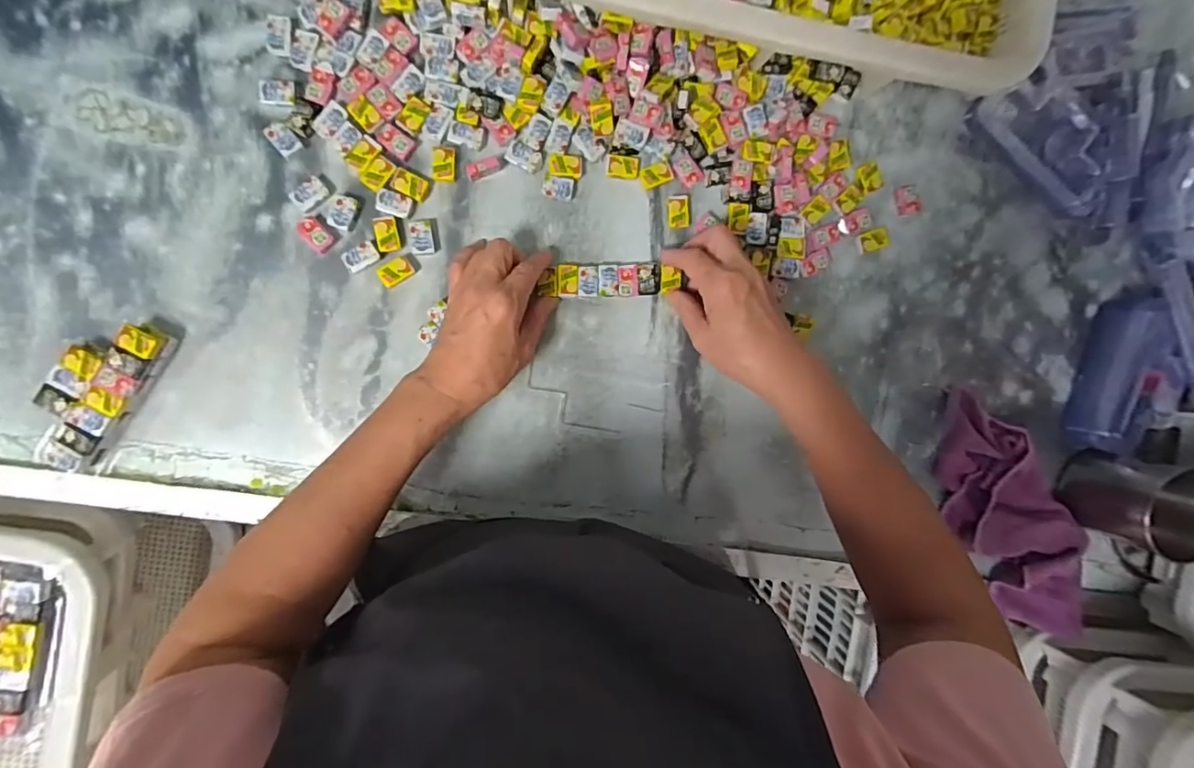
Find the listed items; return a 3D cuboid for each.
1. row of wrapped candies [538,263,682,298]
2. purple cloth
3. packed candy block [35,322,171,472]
[{"bbox_3d":[0.012,-0.087,0.437,0.114,0.005,0.027,-2,94,-5],"label":"row of wrapped candies"},{"bbox_3d":[0.386,0.120,0.479,0.094,0.043,0.243,-34,97,-4],"label":"purple cloth"},{"bbox_3d":[-0.382,0.006,0.393,0.055,0.022,0.124,30,90,-8],"label":"packed candy block"}]

